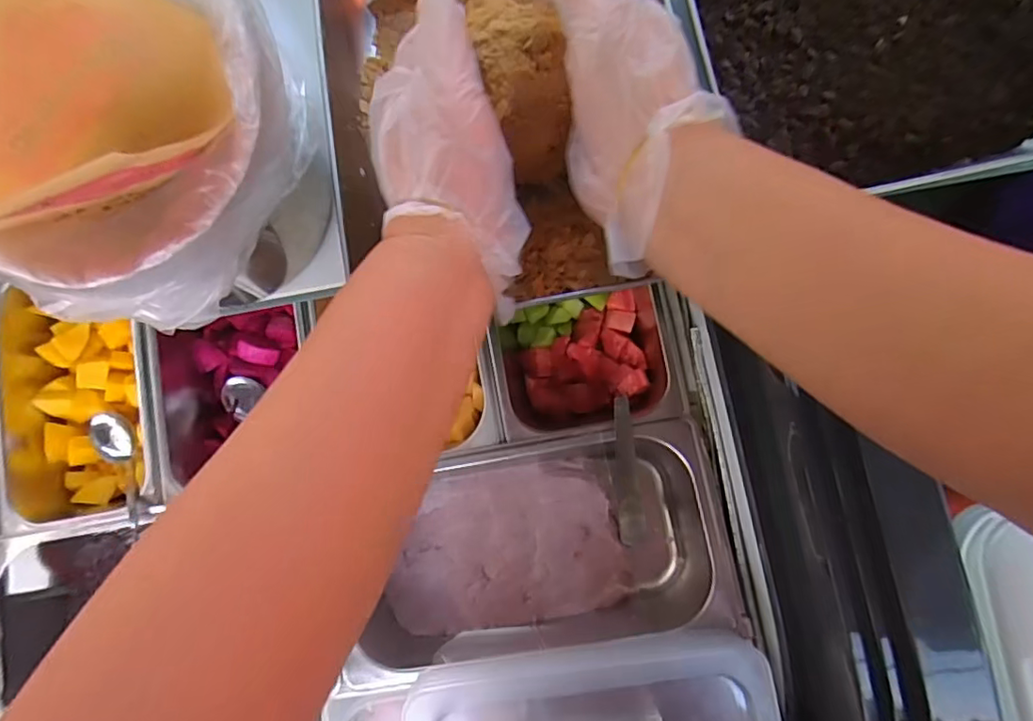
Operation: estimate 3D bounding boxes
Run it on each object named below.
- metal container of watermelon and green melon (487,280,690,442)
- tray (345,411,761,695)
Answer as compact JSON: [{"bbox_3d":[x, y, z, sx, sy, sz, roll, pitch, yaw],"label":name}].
[{"bbox_3d":[0.060,0.002,0.524,0.155,0.101,0.139,-9,82,2],"label":"metal container of watermelon and green melon"},{"bbox_3d":[0.009,0.165,0.510,0.329,0.092,0.178,-10,82,1],"label":"tray"}]

